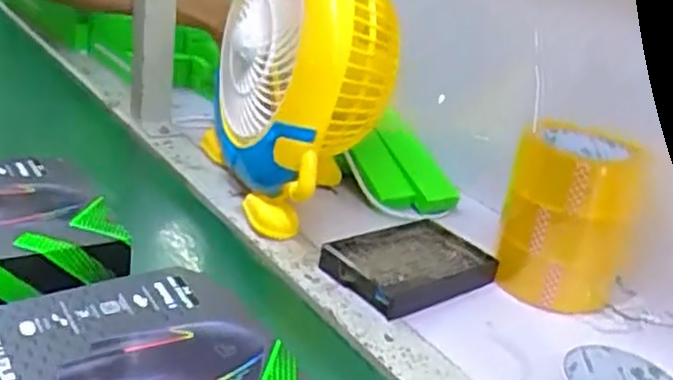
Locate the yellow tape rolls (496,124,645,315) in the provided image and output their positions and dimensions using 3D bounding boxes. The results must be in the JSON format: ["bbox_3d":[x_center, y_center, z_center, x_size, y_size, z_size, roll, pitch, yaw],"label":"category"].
[{"bbox_3d":[0.201,0.025,0.622,0.098,0.135,0.097,8,23,-3],"label":"yellow tape rolls"}]

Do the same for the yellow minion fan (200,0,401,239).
[{"bbox_3d":[-0.032,-0.116,0.704,0.131,0.262,0.228,-2,26,-24],"label":"yellow minion fan"}]

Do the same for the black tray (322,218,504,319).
[{"bbox_3d":[0.062,0.064,0.627,0.138,0.023,0.092,-10,30,-37],"label":"black tray"}]

